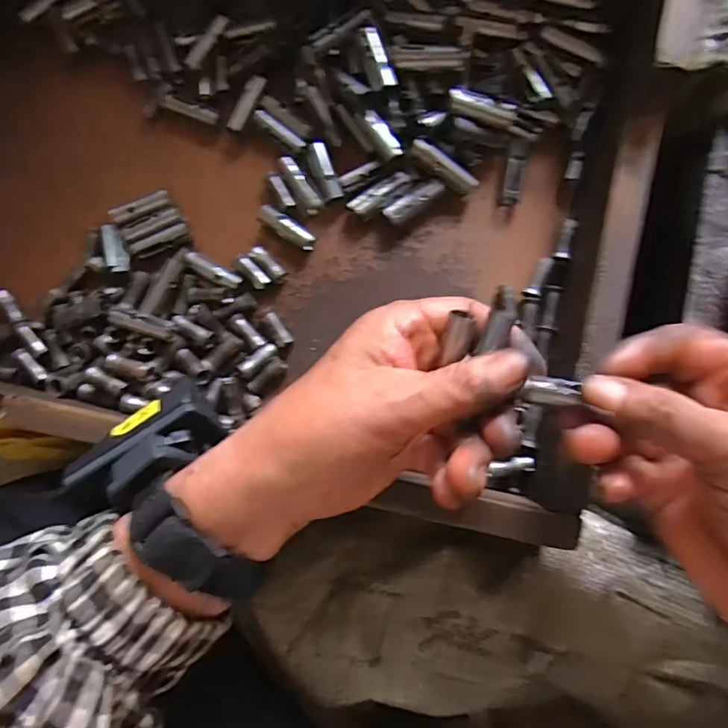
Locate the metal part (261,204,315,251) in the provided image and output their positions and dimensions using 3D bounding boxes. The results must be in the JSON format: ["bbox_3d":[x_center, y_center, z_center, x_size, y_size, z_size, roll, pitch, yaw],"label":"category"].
[{"bbox_3d":[-0.047,-0.083,0.329,0.036,0.015,0.011,36,90,8],"label":"metal part"}]

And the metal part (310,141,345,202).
[{"bbox_3d":[-0.024,-0.118,0.329,0.011,0.008,0.037,-21,83,4],"label":"metal part"}]

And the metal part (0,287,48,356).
[{"bbox_3d":[-0.214,-0.026,0.333,0.008,0.007,0.051,-40,82,2],"label":"metal part"}]

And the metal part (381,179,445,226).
[{"bbox_3d":[0.030,-0.098,0.321,0.038,0.006,0.011,-36,82,2],"label":"metal part"}]

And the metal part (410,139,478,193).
[{"bbox_3d":[0.047,-0.116,0.317,0.044,0.004,0.010,33,89,-11],"label":"metal part"}]

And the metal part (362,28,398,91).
[{"bbox_3d":[0.006,-0.176,0.308,0.014,0.004,0.039,-19,83,5],"label":"metal part"}]

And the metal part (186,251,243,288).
[{"bbox_3d":[-0.092,-0.056,0.326,0.037,0.010,0.009,29,89,8],"label":"metal part"}]

